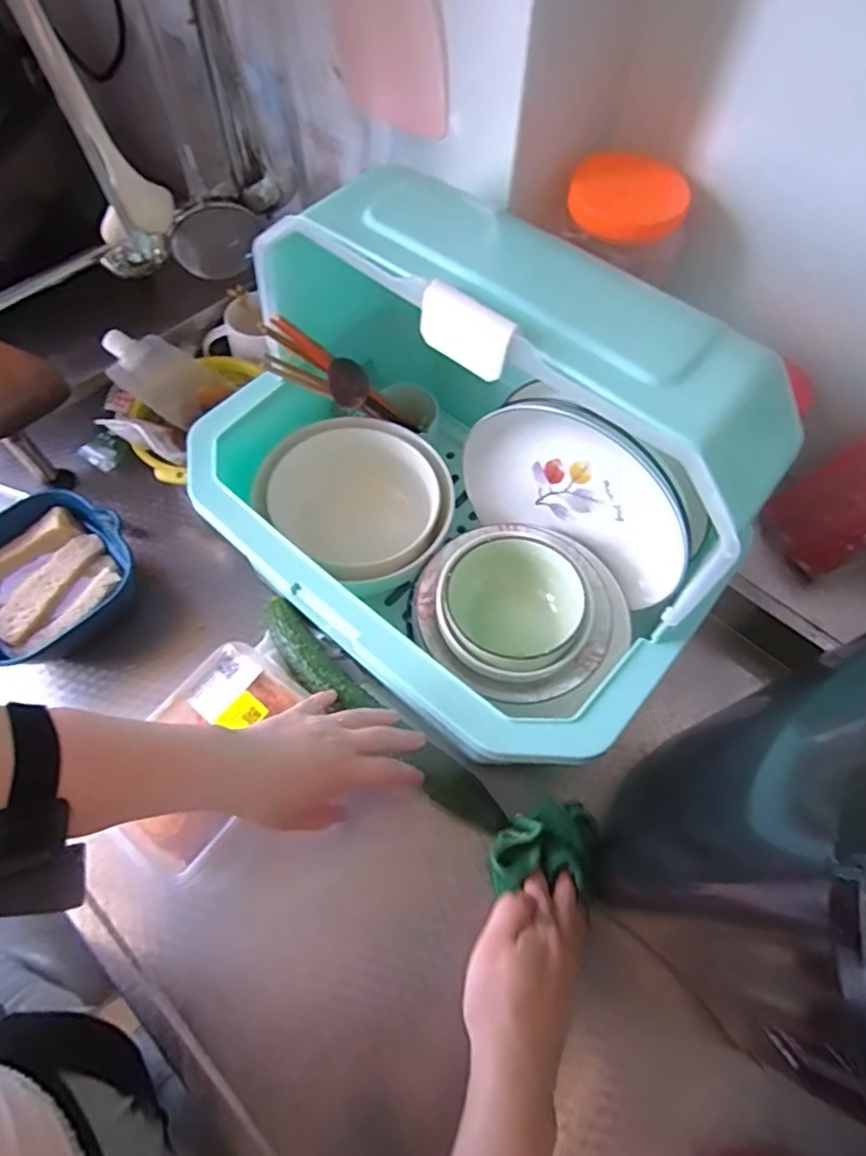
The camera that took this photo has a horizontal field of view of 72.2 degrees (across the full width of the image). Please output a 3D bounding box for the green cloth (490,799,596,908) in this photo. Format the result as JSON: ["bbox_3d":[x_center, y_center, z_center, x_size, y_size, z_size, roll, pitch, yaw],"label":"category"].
[{"bbox_3d":[0.089,0.209,0.467,0.082,0.032,0.072,10,61,3],"label":"green cloth"}]

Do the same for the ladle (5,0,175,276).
[{"bbox_3d":[-0.263,-0.357,0.459,0.069,0.222,0.062,-16,63,-11],"label":"ladle"}]

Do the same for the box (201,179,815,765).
[{"bbox_3d":[0.011,-0.079,0.450,0.407,0.270,0.272,39,66,17],"label":"box"}]

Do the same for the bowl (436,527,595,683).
[{"bbox_3d":[0.063,0.028,0.475,0.114,0.065,0.120,1,61,-2],"label":"bowl"}]

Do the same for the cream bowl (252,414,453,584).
[{"bbox_3d":[-0.066,-0.067,0.547,0.161,0.058,0.166,1,61,-2],"label":"cream bowl"}]

